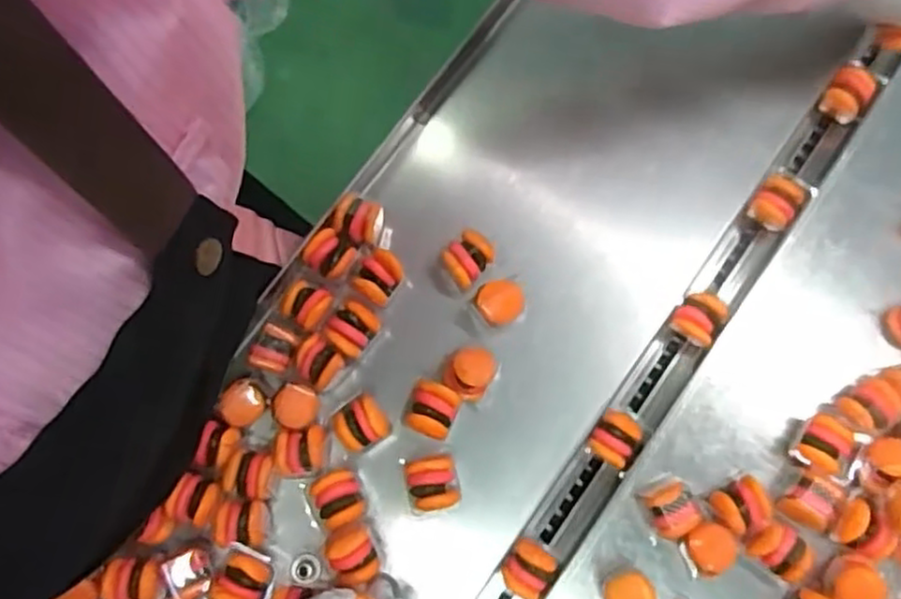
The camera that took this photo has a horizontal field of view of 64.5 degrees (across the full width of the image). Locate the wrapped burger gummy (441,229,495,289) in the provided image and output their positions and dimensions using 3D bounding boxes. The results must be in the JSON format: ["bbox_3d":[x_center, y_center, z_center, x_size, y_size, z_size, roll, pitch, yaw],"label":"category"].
[{"bbox_3d":[0.012,-0.027,0.491,0.028,0.032,0.032,42,82,9],"label":"wrapped burger gummy"}]

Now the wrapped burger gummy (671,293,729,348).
[{"bbox_3d":[0.171,0.014,0.495,0.030,0.028,0.035,33,81,8],"label":"wrapped burger gummy"}]

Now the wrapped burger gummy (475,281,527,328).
[{"bbox_3d":[0.033,0.005,0.487,0.032,0.035,0.030,0,78,2],"label":"wrapped burger gummy"}]

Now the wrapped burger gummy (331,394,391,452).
[{"bbox_3d":[-0.058,0.083,0.471,0.034,0.032,0.030,-33,79,-5],"label":"wrapped burger gummy"}]

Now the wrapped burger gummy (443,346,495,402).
[{"bbox_3d":[0.012,0.049,0.474,0.030,0.039,0.032,0,78,2],"label":"wrapped burger gummy"}]

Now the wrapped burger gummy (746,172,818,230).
[{"bbox_3d":[0.235,-0.071,0.511,0.030,0.034,0.036,41,82,9],"label":"wrapped burger gummy"}]

